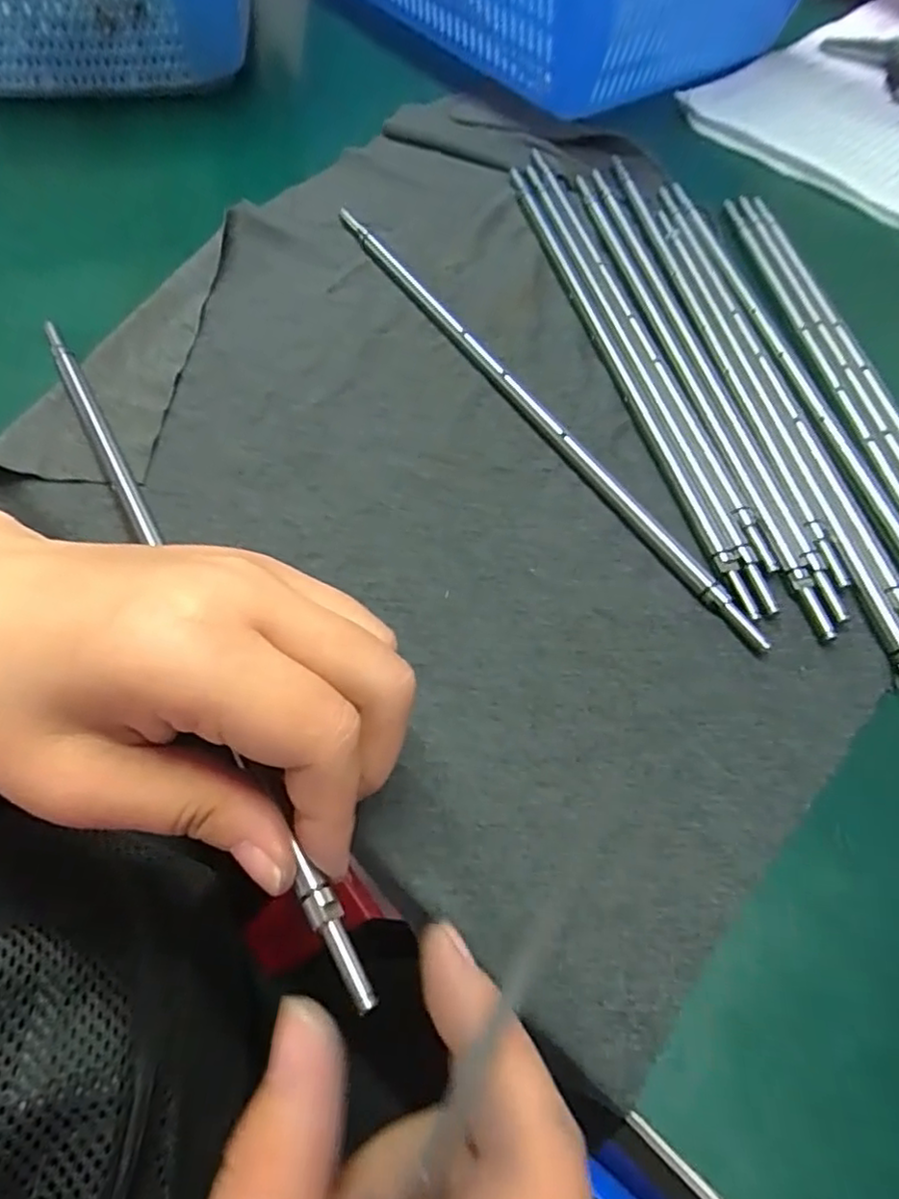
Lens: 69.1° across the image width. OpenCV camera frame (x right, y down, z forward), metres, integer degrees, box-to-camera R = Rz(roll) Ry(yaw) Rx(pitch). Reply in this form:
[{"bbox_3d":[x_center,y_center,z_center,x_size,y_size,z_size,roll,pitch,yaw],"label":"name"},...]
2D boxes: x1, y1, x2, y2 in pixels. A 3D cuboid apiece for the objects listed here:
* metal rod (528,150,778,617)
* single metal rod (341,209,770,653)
[{"bbox_3d":[0.079,-0.117,0.290,0.010,0.004,0.286,-11,63,-9],"label":"metal rod"},{"bbox_3d":[0.030,-0.086,0.271,0.011,0.007,0.272,-30,67,-18],"label":"single metal rod"}]

